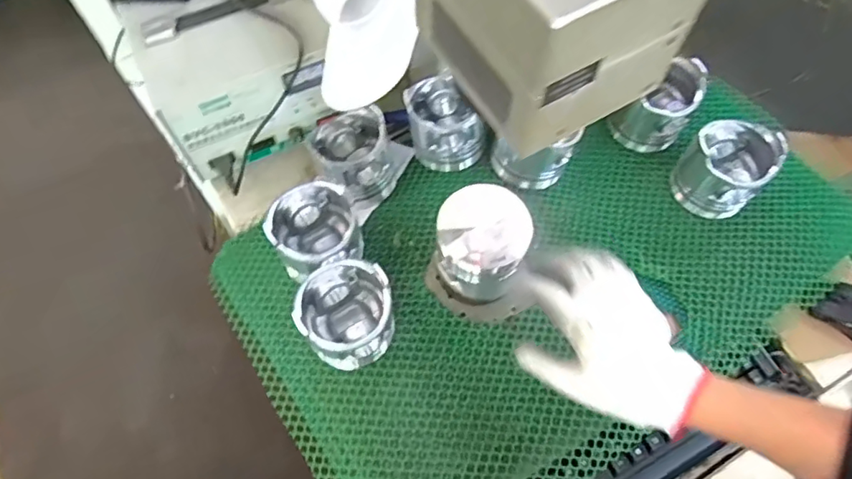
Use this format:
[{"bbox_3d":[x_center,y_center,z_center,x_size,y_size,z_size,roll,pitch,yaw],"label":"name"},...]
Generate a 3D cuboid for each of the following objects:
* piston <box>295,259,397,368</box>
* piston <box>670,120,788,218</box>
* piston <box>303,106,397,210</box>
[{"bbox_3d":[-0.078,0.077,0.570,0.091,0.084,0.092,-27,67,-14],"label":"piston"},{"bbox_3d":[0.348,-0.082,0.666,0.088,0.087,0.089,0,63,-1],"label":"piston"},{"bbox_3d":[-0.087,-0.097,0.671,0.091,0.078,0.101,-17,65,-9],"label":"piston"}]

